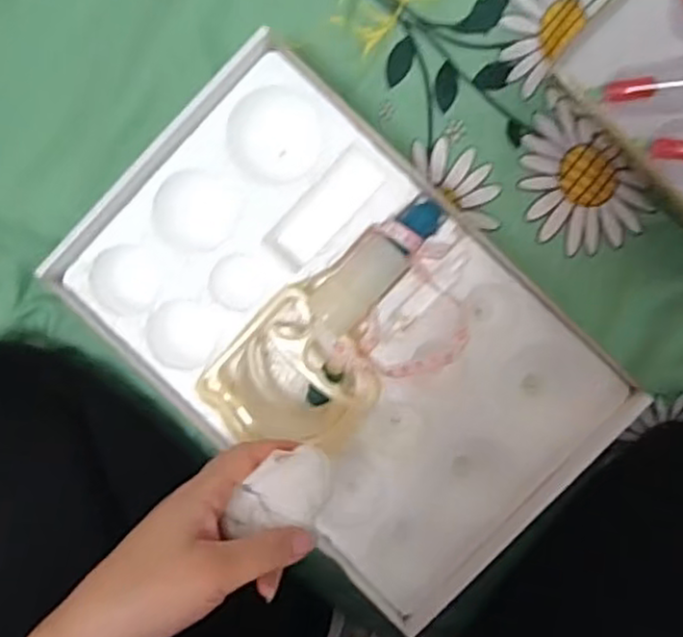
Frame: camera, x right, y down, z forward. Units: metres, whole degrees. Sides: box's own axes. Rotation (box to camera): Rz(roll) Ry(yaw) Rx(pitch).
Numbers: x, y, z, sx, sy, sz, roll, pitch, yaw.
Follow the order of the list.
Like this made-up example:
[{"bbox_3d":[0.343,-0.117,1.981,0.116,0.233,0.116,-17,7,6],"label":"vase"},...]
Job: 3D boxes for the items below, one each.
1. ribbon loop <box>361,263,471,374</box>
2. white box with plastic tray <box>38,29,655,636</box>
[{"bbox_3d":[0.050,0.009,0.461,0.058,0.012,0.073,41,91,1],"label":"ribbon loop"},{"bbox_3d":[0.001,0.011,0.481,0.345,0.056,0.225,44,91,1],"label":"white box with plastic tray"}]

